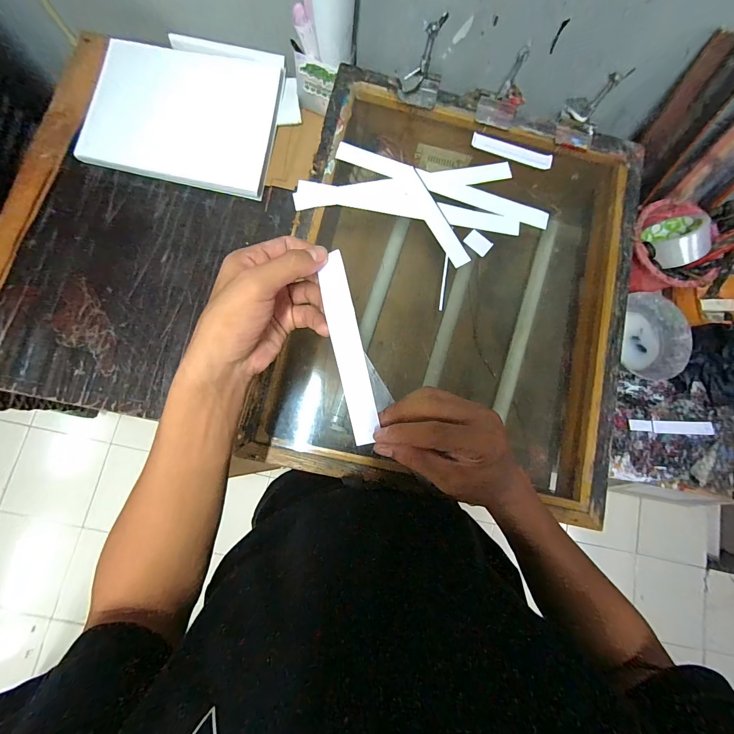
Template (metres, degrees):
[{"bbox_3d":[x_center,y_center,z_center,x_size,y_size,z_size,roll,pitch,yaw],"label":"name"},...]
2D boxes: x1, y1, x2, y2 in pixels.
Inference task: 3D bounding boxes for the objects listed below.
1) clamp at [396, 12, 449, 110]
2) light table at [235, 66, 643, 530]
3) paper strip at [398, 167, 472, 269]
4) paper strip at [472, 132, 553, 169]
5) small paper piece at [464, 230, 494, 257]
[{"bbox_3d":[0.081,-0.430,0.481,0.059,0.098,0.039,12,81,-2],"label":"clamp"},{"bbox_3d":[0.132,-0.111,0.547,0.488,0.145,0.585,13,81,-2],"label":"light table"},{"bbox_3d":[0.099,-0.219,0.492,0.030,0.006,0.160,-31,85,-8],"label":"paper strip"},{"bbox_3d":[0.222,-0.331,0.515,0.124,0.009,0.022,16,116,-2],"label":"paper strip"},{"bbox_3d":[0.165,-0.184,0.497,0.038,0.005,0.029,43,81,3],"label":"small paper piece"}]

